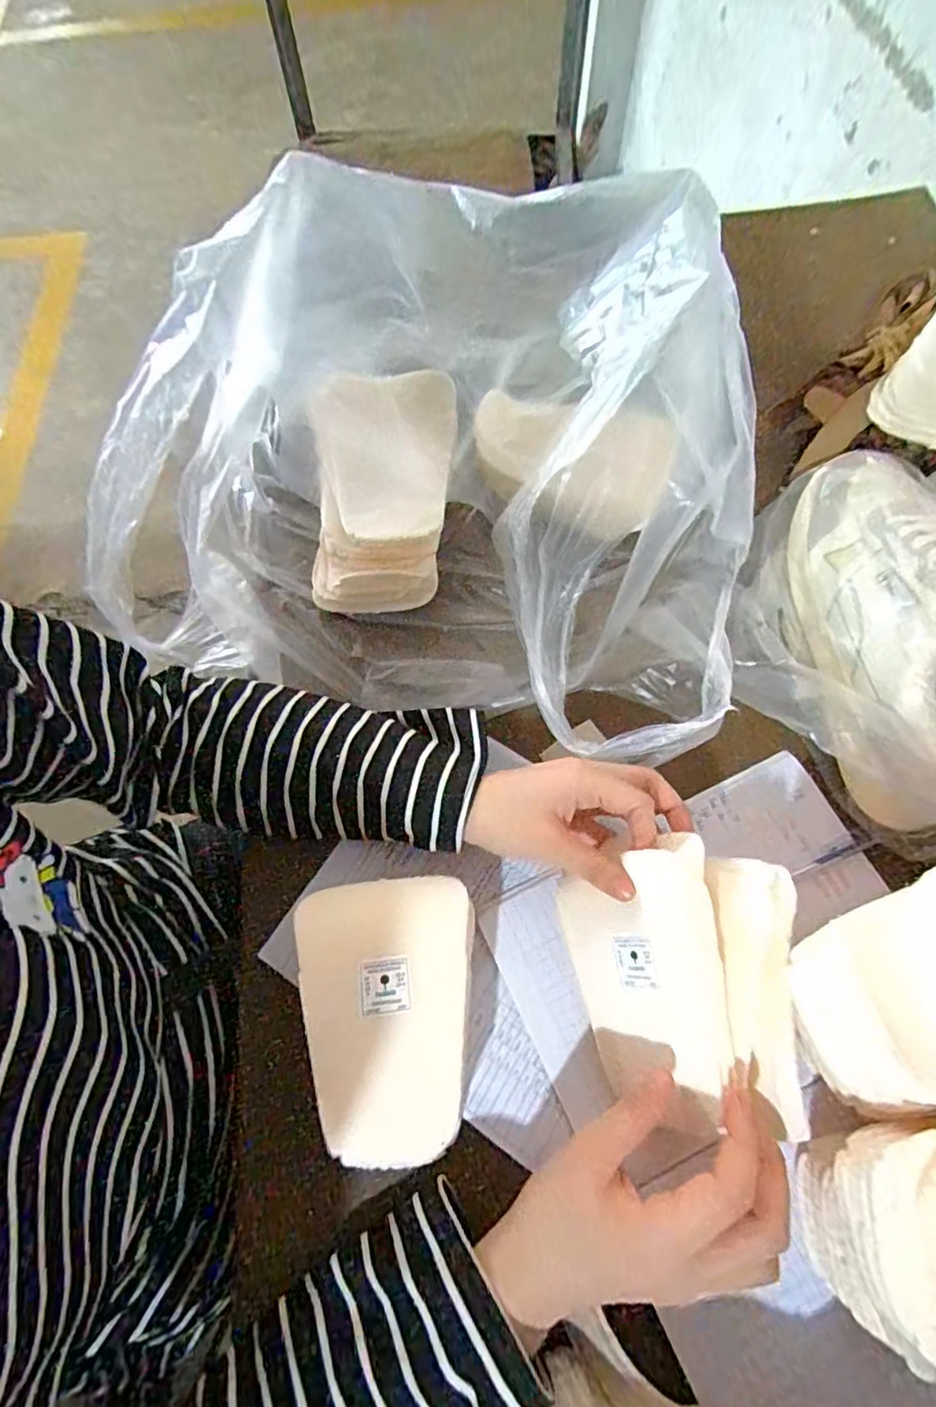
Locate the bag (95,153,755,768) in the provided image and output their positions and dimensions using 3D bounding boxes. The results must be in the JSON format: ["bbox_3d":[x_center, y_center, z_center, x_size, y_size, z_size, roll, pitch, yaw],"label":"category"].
[{"bbox_3d":[-0.014,-0.227,0.448,0.457,0.176,0.444,15,70,8],"label":"bag"}]

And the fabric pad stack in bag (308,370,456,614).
[{"bbox_3d":[-0.068,-0.169,0.471,0.116,0.080,0.172,-1,68,2],"label":"fabric pad stack in bag"}]

